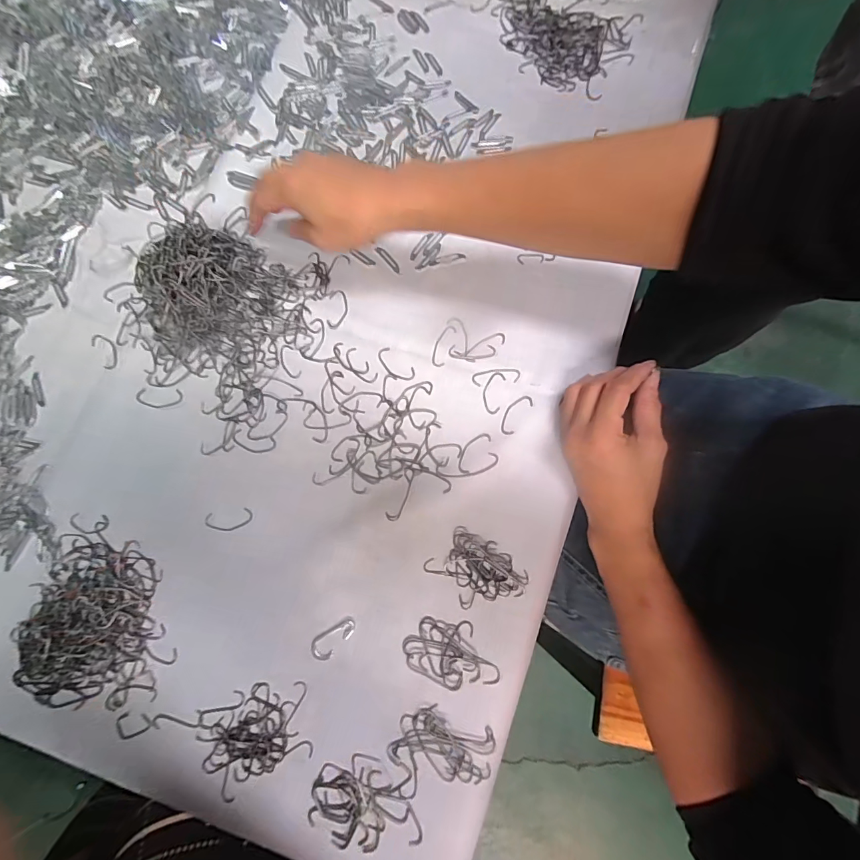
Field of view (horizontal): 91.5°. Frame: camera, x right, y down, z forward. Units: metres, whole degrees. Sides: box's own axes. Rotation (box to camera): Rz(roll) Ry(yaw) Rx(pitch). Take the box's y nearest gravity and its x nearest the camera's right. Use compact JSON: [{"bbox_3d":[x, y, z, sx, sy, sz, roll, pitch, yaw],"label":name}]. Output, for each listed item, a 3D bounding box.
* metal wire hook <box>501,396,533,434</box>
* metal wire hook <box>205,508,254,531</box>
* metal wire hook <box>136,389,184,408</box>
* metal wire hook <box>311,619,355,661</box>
[{"bbox_3d":[0.073,-0.014,0.358,0.015,0.004,0.040,34,81,7],"label":"metal wire hook"},{"bbox_3d":[-0.166,0.075,0.345,0.039,0.004,0.016,-10,79,-1],"label":"metal wire hook"},{"bbox_3d":[-0.238,-0.028,0.367,0.041,0.004,0.017,-1,79,0],"label":"metal wire hook"},{"bbox_3d":[-0.075,0.160,0.323,0.017,0.005,0.037,44,82,8],"label":"metal wire hook"}]

